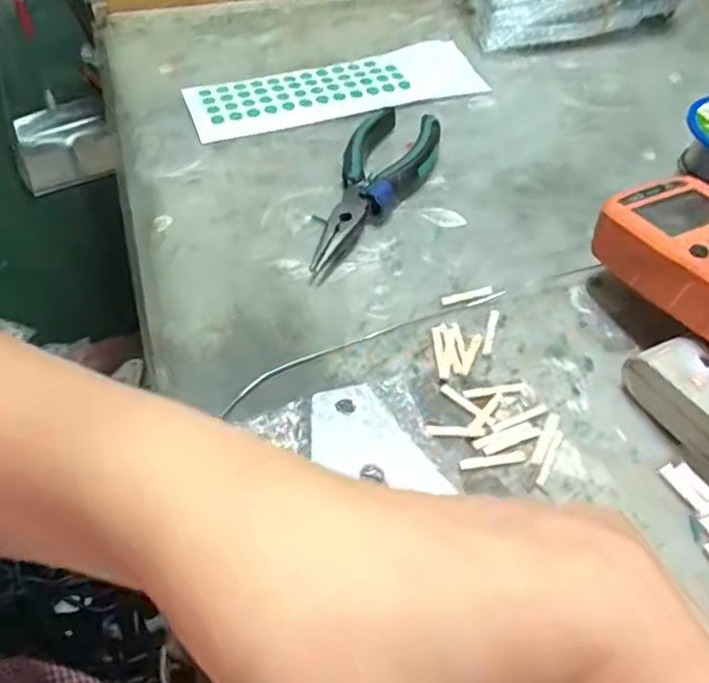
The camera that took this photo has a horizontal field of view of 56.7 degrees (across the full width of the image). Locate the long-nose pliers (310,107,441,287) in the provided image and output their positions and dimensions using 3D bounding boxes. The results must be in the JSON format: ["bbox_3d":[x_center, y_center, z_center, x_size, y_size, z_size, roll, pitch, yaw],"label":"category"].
[{"bbox_3d":[0.011,-0.096,0.408,0.054,0.020,0.153,17,52,10],"label":"long-nose pliers"}]

